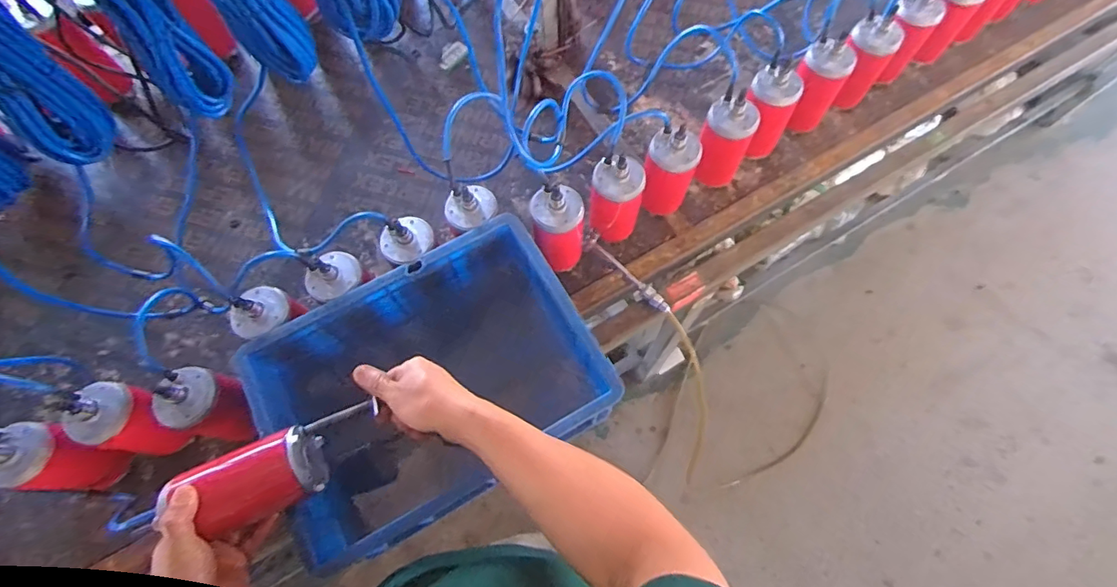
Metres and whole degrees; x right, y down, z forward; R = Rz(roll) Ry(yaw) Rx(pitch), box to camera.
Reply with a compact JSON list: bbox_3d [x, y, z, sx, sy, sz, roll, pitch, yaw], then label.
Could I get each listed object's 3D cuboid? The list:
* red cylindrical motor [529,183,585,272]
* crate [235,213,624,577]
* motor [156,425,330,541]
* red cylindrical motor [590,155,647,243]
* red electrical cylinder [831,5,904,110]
[{"bbox_3d":[0.001,-0.098,0.755,0.073,0.156,0.070,0,69,1],"label":"red cylindrical motor"},{"bbox_3d":[-0.153,0.127,0.715,0.442,0.227,0.294,-29,71,-10],"label":"crate"},{"bbox_3d":[-0.312,0.193,0.512,0.124,0.070,0.068,-25,70,-6],"label":"motor"},{"bbox_3d":[0.085,-0.142,0.767,0.079,0.144,0.066,15,70,7],"label":"red cylindrical motor"},{"bbox_3d":[0.532,-0.401,0.882,0.074,0.163,0.071,38,74,14],"label":"red electrical cylinder"}]

